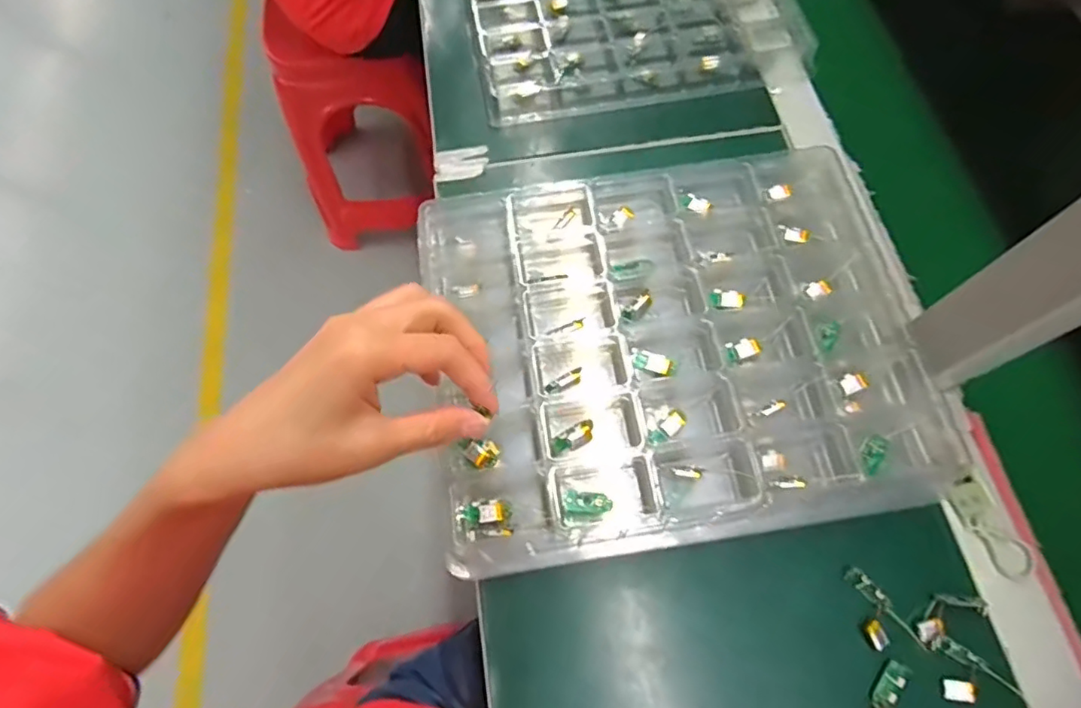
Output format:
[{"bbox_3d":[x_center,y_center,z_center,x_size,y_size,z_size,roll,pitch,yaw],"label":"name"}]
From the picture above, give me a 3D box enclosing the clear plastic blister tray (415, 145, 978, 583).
[{"bbox_3d":[0.079,-0.015,0.372,0.299,0.046,0.260,-9,69,-1],"label":"clear plastic blister tray"}]

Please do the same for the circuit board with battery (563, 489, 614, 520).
[{"bbox_3d":[0.027,0.087,0.324,0.028,0.006,0.015,9,68,4],"label":"circuit board with battery"}]

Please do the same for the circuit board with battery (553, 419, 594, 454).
[{"bbox_3d":[0.020,0.051,0.342,0.028,0.010,0.011,-31,72,-1],"label":"circuit board with battery"}]

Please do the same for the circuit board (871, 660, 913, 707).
[{"bbox_3d":[0.202,0.192,0.328,0.013,0.004,0.029,39,72,14],"label":"circuit board"}]

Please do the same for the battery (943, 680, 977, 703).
[{"bbox_3d":[0.240,0.193,0.325,0.015,0.005,0.011,6,67,-1],"label":"battery"}]

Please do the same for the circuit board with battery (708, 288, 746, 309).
[{"bbox_3d":[0.123,-0.036,0.375,0.023,0.004,0.013,8,68,3],"label":"circuit board with battery"}]

